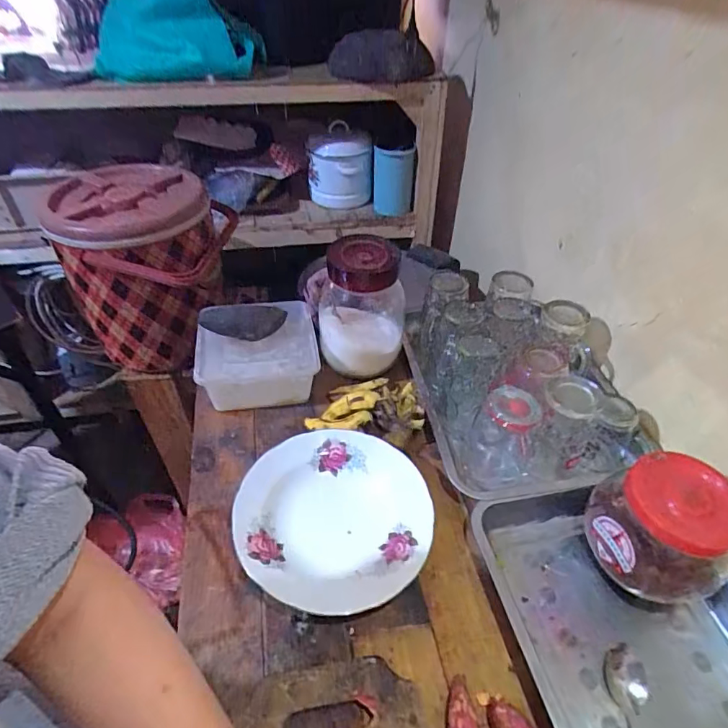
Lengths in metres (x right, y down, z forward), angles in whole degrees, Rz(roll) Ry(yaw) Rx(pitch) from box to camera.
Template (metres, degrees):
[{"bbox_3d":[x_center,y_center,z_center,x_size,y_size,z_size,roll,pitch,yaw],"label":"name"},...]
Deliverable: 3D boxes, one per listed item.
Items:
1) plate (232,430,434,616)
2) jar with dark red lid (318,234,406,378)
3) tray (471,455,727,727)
[{"bbox_3d":[-0.033,0.178,0.547,0.212,0.039,0.219,2,44,-2],"label":"plate"},{"bbox_3d":[-0.004,-0.085,0.696,0.122,0.171,0.108,3,44,2],"label":"jar with dark red lid"},{"bbox_3d":[0.281,0.273,0.460,0.246,0.046,0.344,-6,45,-10],"label":"tray"}]

